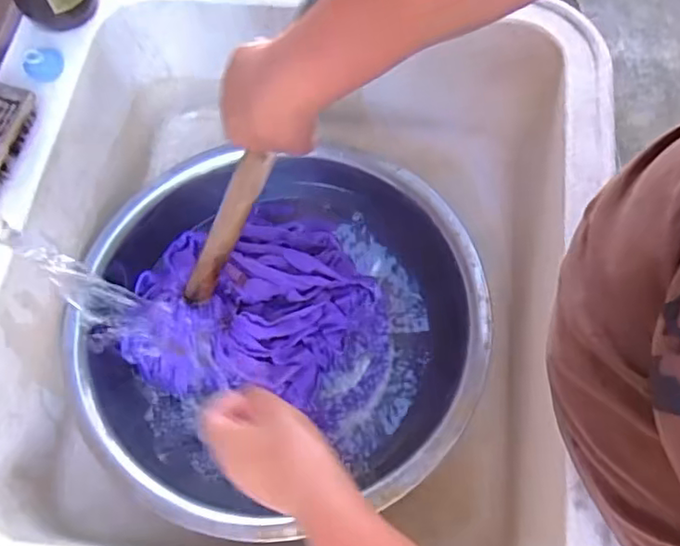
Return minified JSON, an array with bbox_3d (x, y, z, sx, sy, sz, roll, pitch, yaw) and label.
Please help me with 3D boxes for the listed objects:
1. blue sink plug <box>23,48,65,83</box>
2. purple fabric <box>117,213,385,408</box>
[{"bbox_3d":[-0.292,-0.206,0.606,0.036,0.019,0.034,0,68,0],"label":"blue sink plug"},{"bbox_3d":[-0.090,0.014,0.662,0.237,0.101,0.217,5,69,2],"label":"purple fabric"}]

